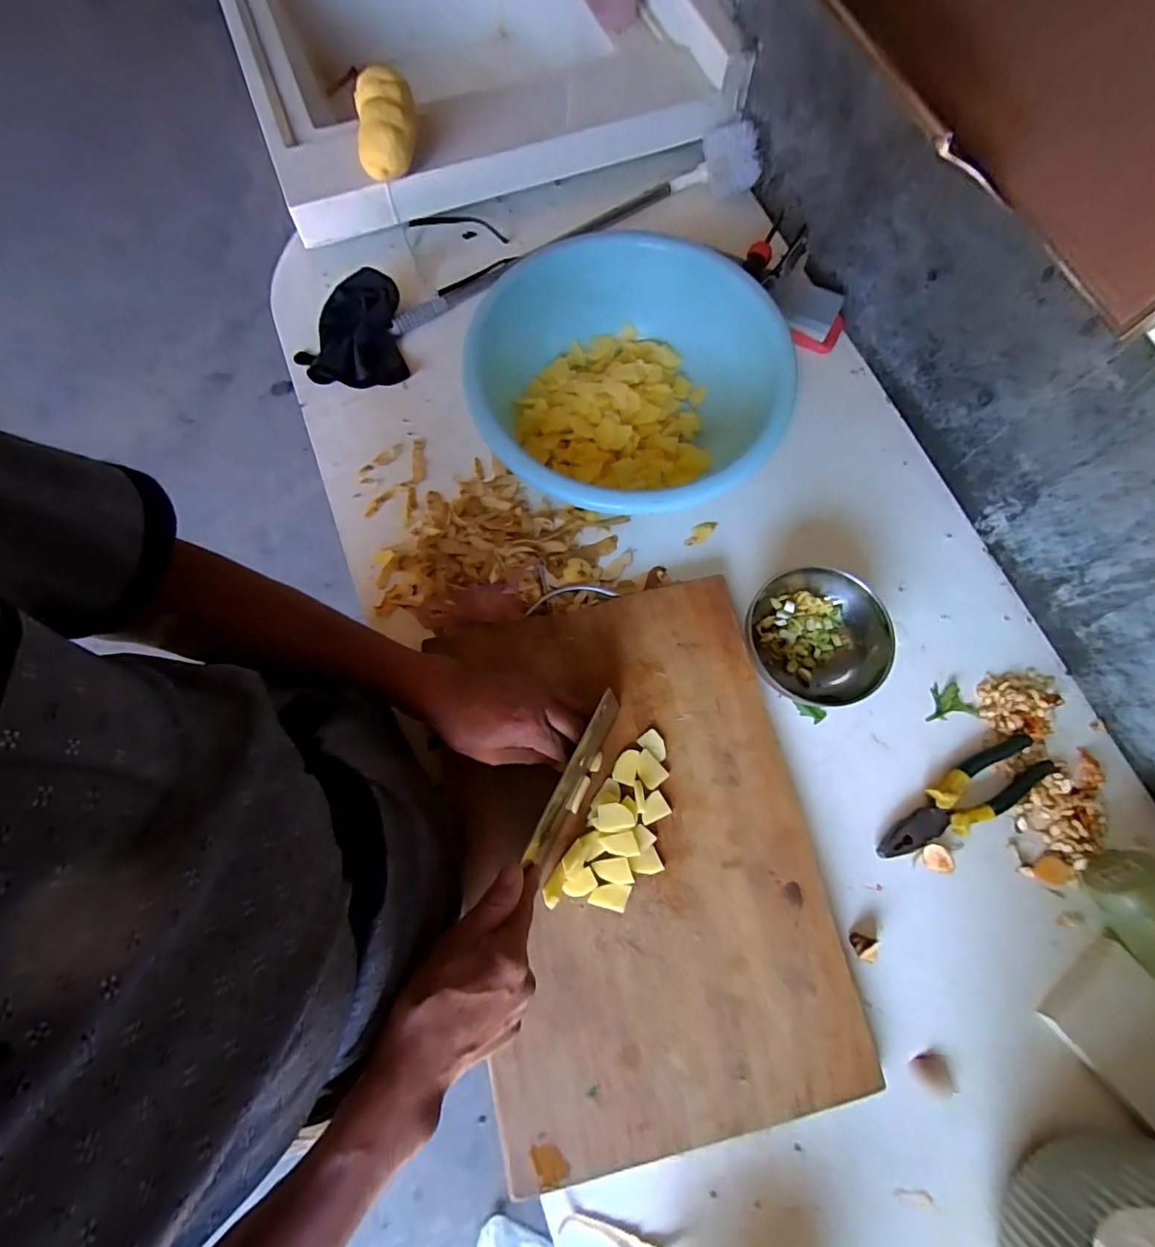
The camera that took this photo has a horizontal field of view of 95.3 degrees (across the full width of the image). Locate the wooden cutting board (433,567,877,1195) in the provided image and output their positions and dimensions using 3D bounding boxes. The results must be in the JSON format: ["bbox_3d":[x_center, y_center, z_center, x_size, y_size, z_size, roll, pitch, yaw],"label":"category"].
[{"bbox_3d":[0.055,0.212,0.509,0.329,0.031,0.484,-12,75,-3],"label":"wooden cutting board"}]

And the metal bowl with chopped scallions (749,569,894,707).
[{"bbox_3d":[0.248,0.014,0.550,0.135,0.060,0.125,0,74,0],"label":"metal bowl with chopped scallions"}]

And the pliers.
[{"bbox_3d":[0.384,0.177,0.526,0.198,0.018,0.053,-28,76,-8],"label":"pliers"}]

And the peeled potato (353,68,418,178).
[{"bbox_3d":[-0.228,-0.594,0.627,0.070,0.048,0.116,-1,87,0],"label":"peeled potato"}]

